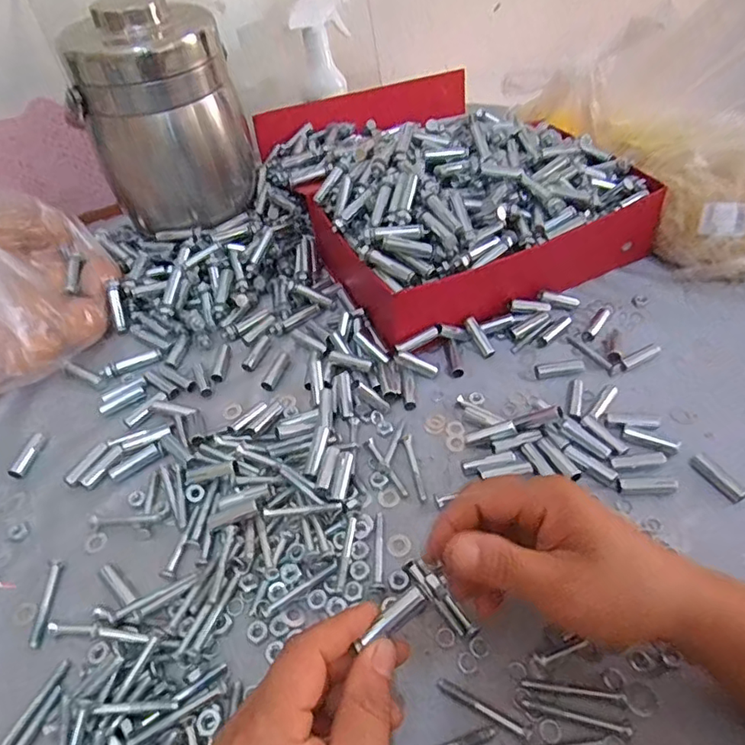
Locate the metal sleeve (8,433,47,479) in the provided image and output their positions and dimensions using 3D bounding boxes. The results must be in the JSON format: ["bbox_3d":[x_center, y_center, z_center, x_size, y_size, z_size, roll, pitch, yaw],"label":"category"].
[{"bbox_3d":[-0.282,0.068,0.455,0.013,0.009,0.041,3,49,7],"label":"metal sleeve"}]

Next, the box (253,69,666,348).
[{"bbox_3d":[0.066,-0.221,0.612,0.292,0.109,0.381,-23,51,-15],"label":"box"}]

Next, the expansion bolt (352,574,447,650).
[{"bbox_3d":[0.015,0.122,0.283,0.054,0.008,0.011,-28,52,-25],"label":"expansion bolt"}]

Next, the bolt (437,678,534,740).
[{"bbox_3d":[0.062,0.188,0.311,0.055,0.004,0.008,21,53,21],"label":"bolt"}]

